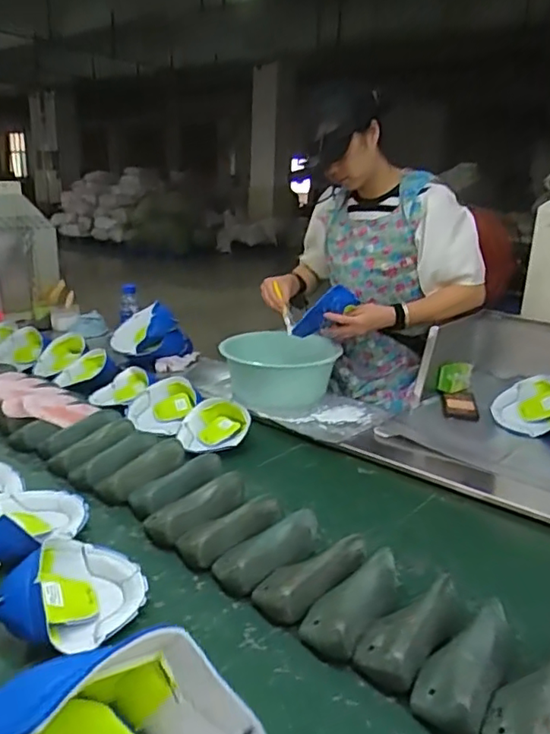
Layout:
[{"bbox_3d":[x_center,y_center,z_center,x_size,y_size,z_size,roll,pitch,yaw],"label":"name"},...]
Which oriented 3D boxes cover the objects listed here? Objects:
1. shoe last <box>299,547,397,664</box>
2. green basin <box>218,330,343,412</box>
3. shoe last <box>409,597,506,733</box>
[{"bbox_3d":[0.108,0.308,0.770,0.079,0.053,0.175,15,23,35],"label":"shoe last"},{"bbox_3d":[0.013,0.007,1.519,0.312,0.136,0.289,1,18,-1],"label":"green basin"},{"bbox_3d":[0.218,0.337,0.665,0.082,0.061,0.181,12,21,29],"label":"shoe last"}]

